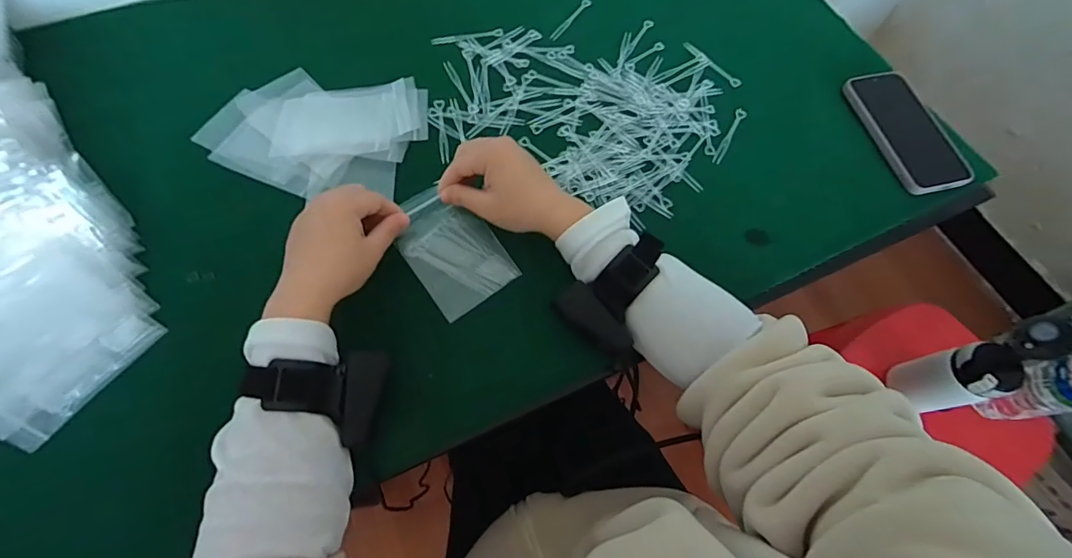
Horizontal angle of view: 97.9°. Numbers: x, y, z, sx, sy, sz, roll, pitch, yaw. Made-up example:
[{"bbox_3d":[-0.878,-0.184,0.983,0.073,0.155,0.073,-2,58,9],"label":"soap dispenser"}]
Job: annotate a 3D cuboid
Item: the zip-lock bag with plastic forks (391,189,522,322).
[{"bbox_3d":[-0.078,-0.029,0.429,0.080,0.006,0.113,-35,89,-13],"label":"zip-lock bag with plastic forks"}]

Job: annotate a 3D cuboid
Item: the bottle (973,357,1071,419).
[{"bbox_3d":[0.694,0.141,0.618,0.059,0.220,0.064,-6,66,-5],"label":"bottle"}]

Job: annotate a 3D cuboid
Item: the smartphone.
[{"bbox_3d":[0.420,-0.169,0.525,0.085,0.015,0.159,-13,67,-8],"label":"smartphone"}]

